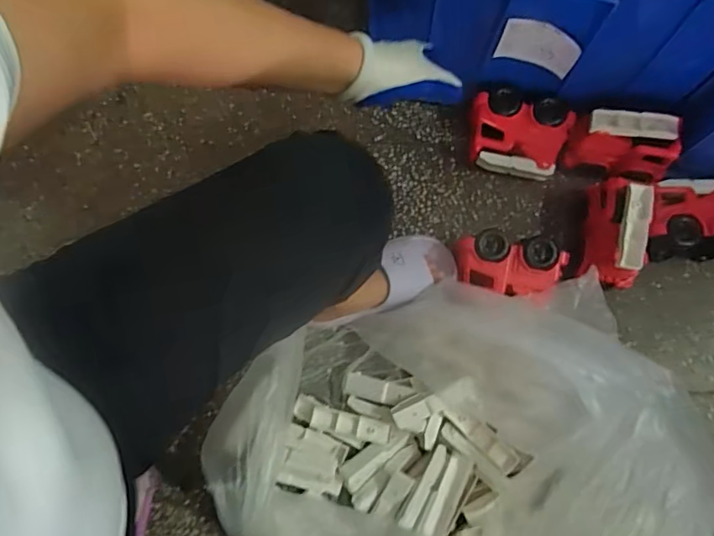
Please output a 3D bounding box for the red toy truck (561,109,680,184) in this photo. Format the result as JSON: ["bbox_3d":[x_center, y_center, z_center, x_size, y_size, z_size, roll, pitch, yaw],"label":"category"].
[{"bbox_3d":[0.396,-0.182,0.752,0.147,0.100,0.062,13,77,4],"label":"red toy truck"}]

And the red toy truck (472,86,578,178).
[{"bbox_3d":[0.246,-0.207,0.795,0.150,0.086,0.112,16,79,4],"label":"red toy truck"}]

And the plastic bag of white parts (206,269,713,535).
[{"bbox_3d":[0.128,0.276,0.615,0.569,0.208,0.525,-23,77,-4],"label":"plastic bag of white parts"}]

